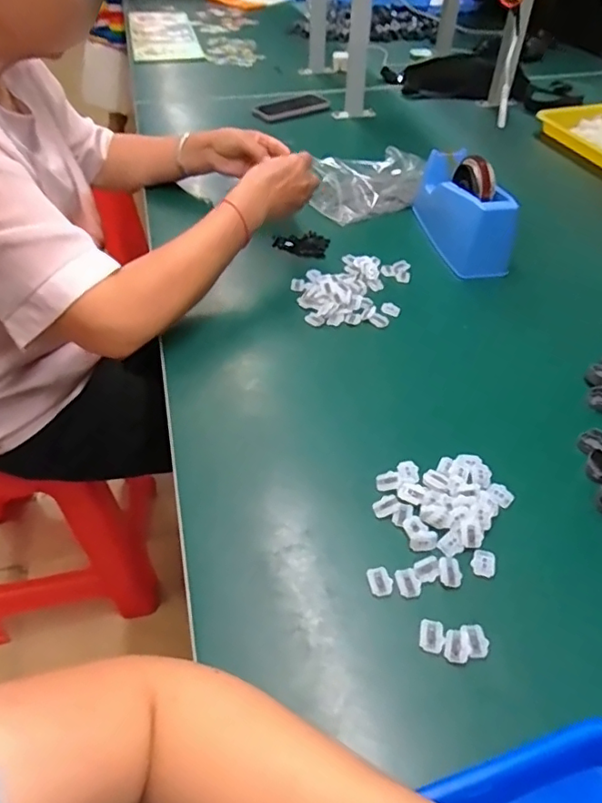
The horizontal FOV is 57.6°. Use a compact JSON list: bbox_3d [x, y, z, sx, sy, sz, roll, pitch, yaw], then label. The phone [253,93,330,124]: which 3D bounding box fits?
[{"bbox_3d":[-0.018,-0.615,1.147,0.180,0.008,0.096,-28,52,-25],"label":"phone"}]

